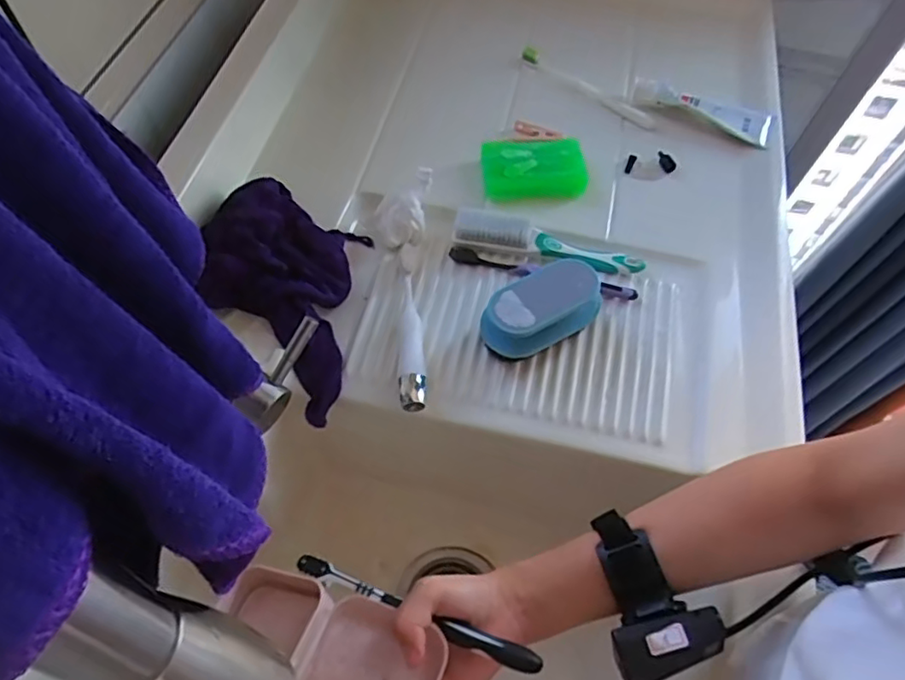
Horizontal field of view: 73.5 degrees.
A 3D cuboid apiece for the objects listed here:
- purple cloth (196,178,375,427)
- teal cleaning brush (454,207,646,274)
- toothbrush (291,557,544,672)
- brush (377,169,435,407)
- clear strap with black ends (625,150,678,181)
[{"bbox_3d":[-0.163,-0.049,0.549,0.145,0.075,0.221,7,60,1],"label":"purple cloth"},{"bbox_3d":[0.094,-0.097,0.592,0.183,0.024,0.033,12,60,4],"label":"teal cleaning brush"},{"bbox_3d":[-0.028,0.185,0.417,0.185,0.008,0.014,15,64,20],"label":"toothbrush"},{"bbox_3d":[-0.048,-0.050,0.559,0.056,0.046,0.235,2,60,-2],"label":"brush"},{"bbox_3d":[0.215,-0.190,0.662,0.051,0.014,0.028,-5,60,-7],"label":"clear strap with black ends"}]

